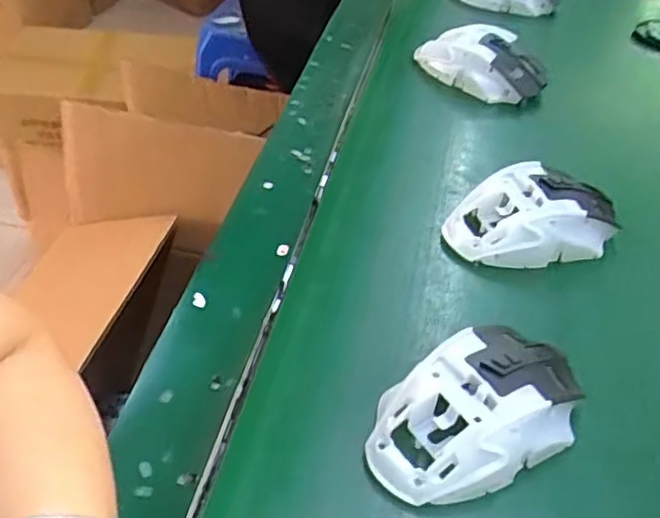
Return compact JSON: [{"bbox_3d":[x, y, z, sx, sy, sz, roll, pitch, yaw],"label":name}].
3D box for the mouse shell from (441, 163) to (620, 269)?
[{"bbox_3d":[0.129,-0.028,0.429,0.108,0.039,0.059,-8,45,-15],"label":"mouse shell"}]

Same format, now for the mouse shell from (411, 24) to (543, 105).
[{"bbox_3d":[0.128,-0.168,0.576,0.103,0.047,0.047,36,50,28],"label":"mouse shell"}]

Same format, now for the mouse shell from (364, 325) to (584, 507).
[{"bbox_3d":[0.069,0.070,0.318,0.105,0.039,0.060,-20,49,-25],"label":"mouse shell"}]

